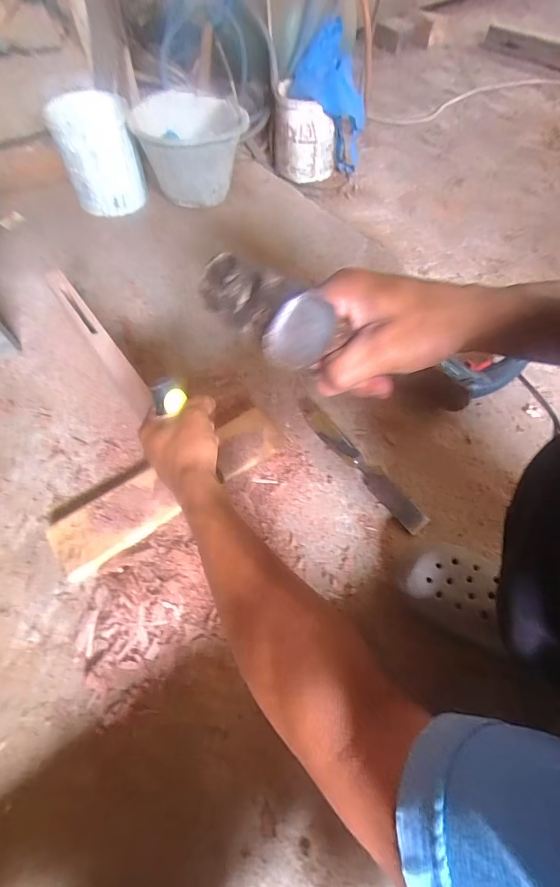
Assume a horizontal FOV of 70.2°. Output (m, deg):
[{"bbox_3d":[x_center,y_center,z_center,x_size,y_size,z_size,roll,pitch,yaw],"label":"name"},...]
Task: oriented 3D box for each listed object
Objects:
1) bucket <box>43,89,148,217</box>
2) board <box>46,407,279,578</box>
[{"bbox_3d":[-0.433,-0.697,0.964,0.179,0.192,0.161,-23,62,-13],"label":"bucket"},{"bbox_3d":[-0.162,0.063,0.605,0.356,0.027,0.087,-32,65,-16],"label":"board"}]

